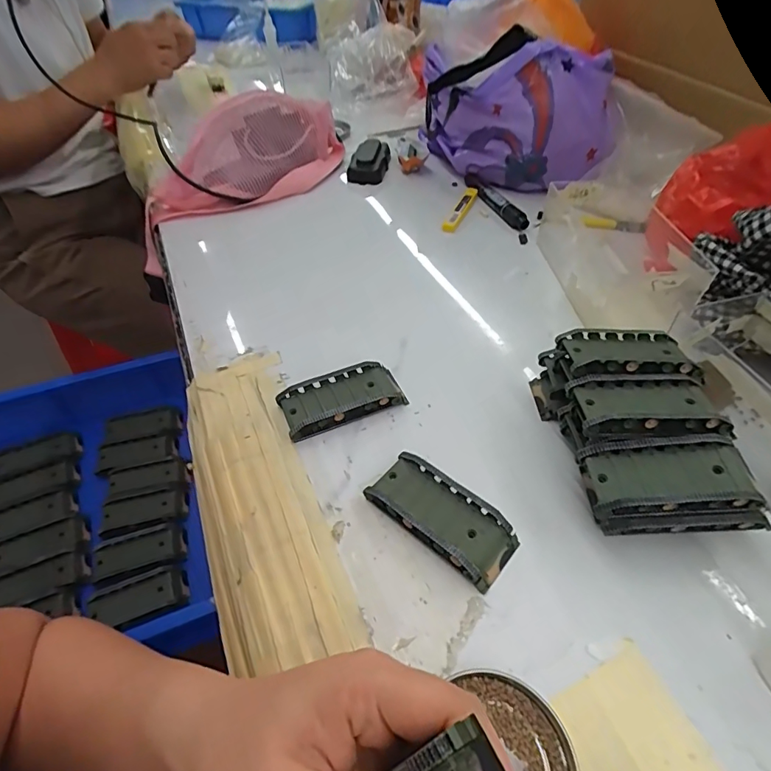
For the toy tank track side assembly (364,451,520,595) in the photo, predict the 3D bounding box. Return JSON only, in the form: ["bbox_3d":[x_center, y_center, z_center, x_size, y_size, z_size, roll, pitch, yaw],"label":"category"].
[{"bbox_3d":[0.037,0.085,0.306,0.097,0.018,0.044,33,57,27],"label":"toy tank track side assembly"}]

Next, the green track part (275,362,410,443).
[{"bbox_3d":[-0.035,0.009,0.374,0.095,0.019,0.043,-19,51,-15],"label":"green track part"}]

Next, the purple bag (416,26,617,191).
[{"bbox_3d":[0.163,-0.349,0.597,0.257,0.151,0.101,16,51,15],"label":"purple bag"}]

